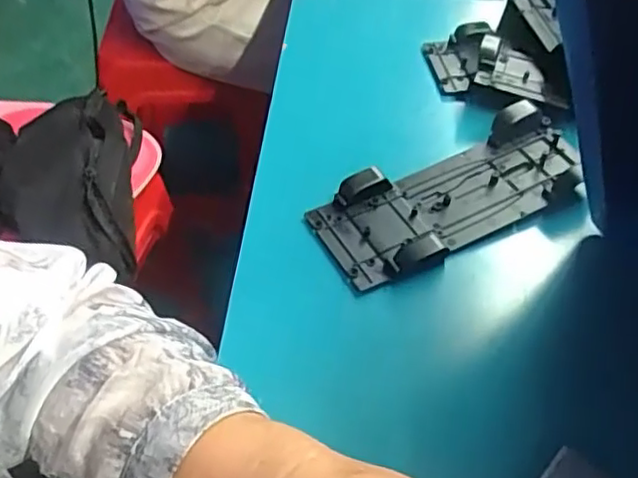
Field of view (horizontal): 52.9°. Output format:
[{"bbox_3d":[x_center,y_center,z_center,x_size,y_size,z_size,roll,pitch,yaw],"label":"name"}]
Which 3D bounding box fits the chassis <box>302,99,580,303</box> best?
[{"bbox_3d":[0.090,-0.032,0.417,0.187,0.023,0.076,-23,52,-20],"label":"chassis"}]

